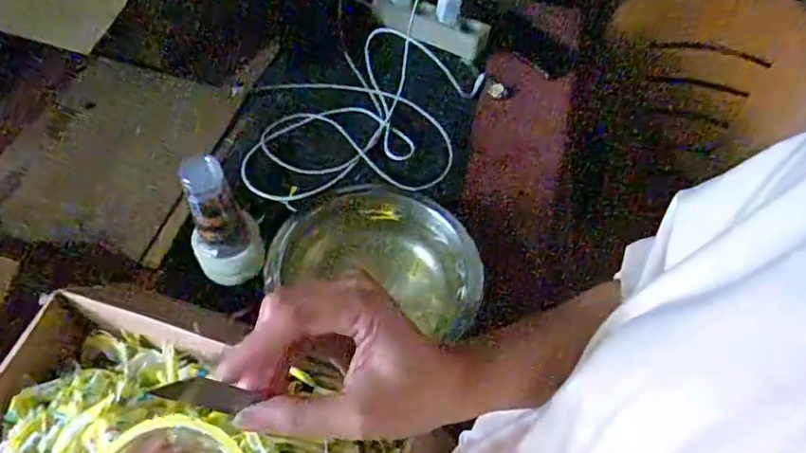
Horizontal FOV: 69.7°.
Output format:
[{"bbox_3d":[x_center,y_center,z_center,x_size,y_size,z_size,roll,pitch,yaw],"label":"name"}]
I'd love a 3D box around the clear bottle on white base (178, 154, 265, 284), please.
[{"bbox_3d":[-0.196,-0.001,0.622,0.074,0.164,0.064,-19,58,-19],"label":"clear bottle on white base"}]

